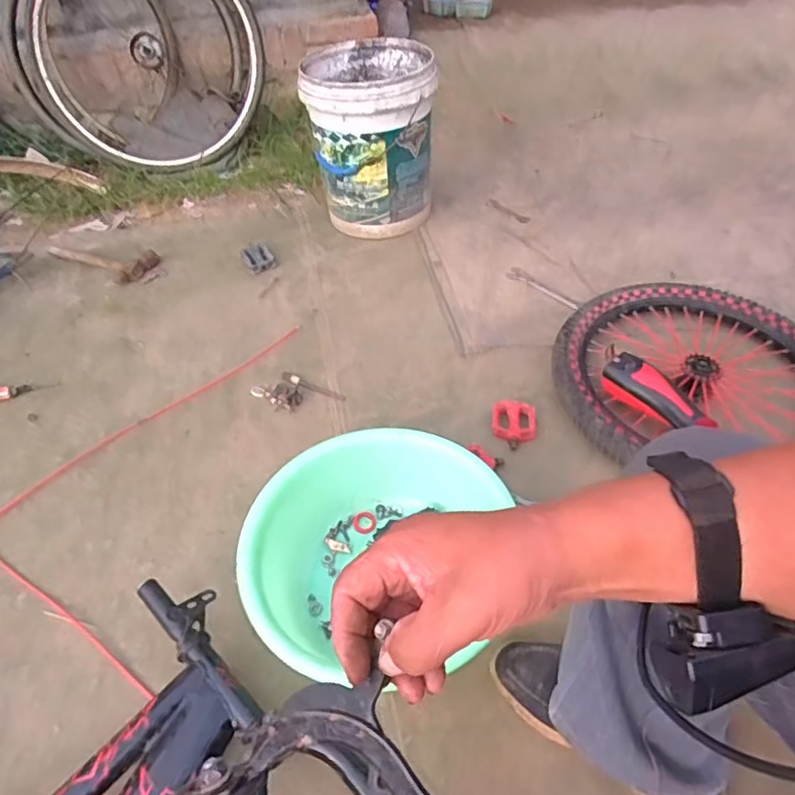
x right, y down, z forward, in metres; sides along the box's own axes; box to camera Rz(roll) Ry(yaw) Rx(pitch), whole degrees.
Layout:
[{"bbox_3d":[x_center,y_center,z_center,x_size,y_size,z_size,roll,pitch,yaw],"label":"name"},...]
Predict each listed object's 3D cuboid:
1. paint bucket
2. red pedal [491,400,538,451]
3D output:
[{"bbox_3d":[-0.063,-0.635,1.471,0.281,0.376,0.325,-3,45,0],"label":"paint bucket"},{"bbox_3d":[0.207,0.043,1.036,0.078,0.022,0.113,5,45,8],"label":"red pedal"}]

